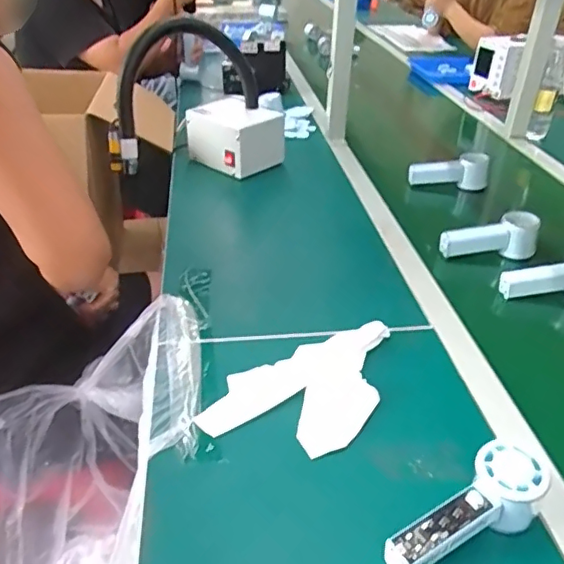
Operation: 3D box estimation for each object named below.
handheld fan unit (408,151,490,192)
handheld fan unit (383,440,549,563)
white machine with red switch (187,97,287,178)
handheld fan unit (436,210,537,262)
[{"bbox_3d":[0.329,-0.222,1.104,0.148,0.065,0.046,9,35,9],"label":"handheld fan unit"},{"bbox_3d":[0.154,0.198,0.471,0.155,0.056,0.056,-27,43,-16],"label":"handheld fan unit"},{"bbox_3d":[-0.096,-0.307,1.169,0.172,0.104,0.154,30,43,33],"label":"white machine with red switch"},{"bbox_3d":[0.324,-0.075,0.882,0.151,0.064,0.047,0,35,-4],"label":"handheld fan unit"}]

